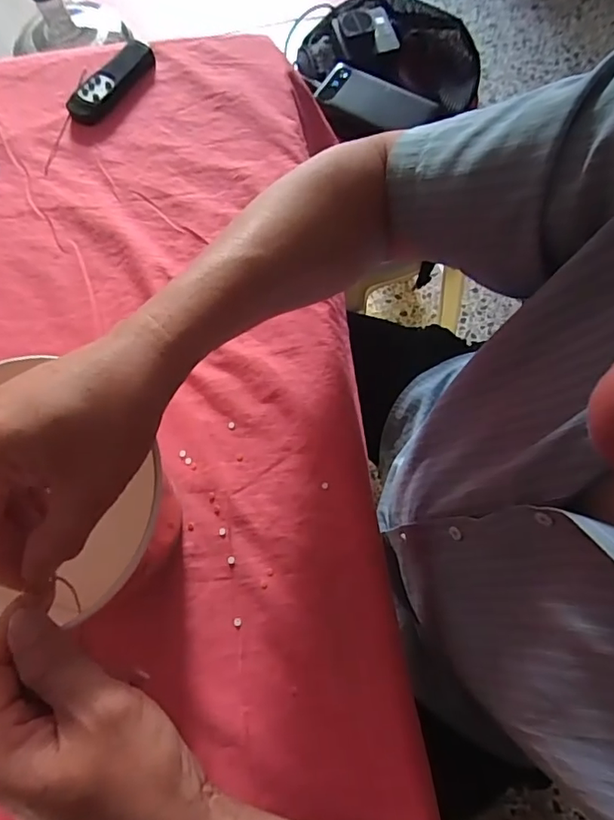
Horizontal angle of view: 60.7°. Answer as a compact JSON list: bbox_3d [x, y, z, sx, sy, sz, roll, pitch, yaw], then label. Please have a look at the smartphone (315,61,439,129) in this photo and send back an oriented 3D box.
[{"bbox_3d":[0.083,-0.388,0.656,0.144,0.013,0.061,29,76,12],"label":"smartphone"}]

